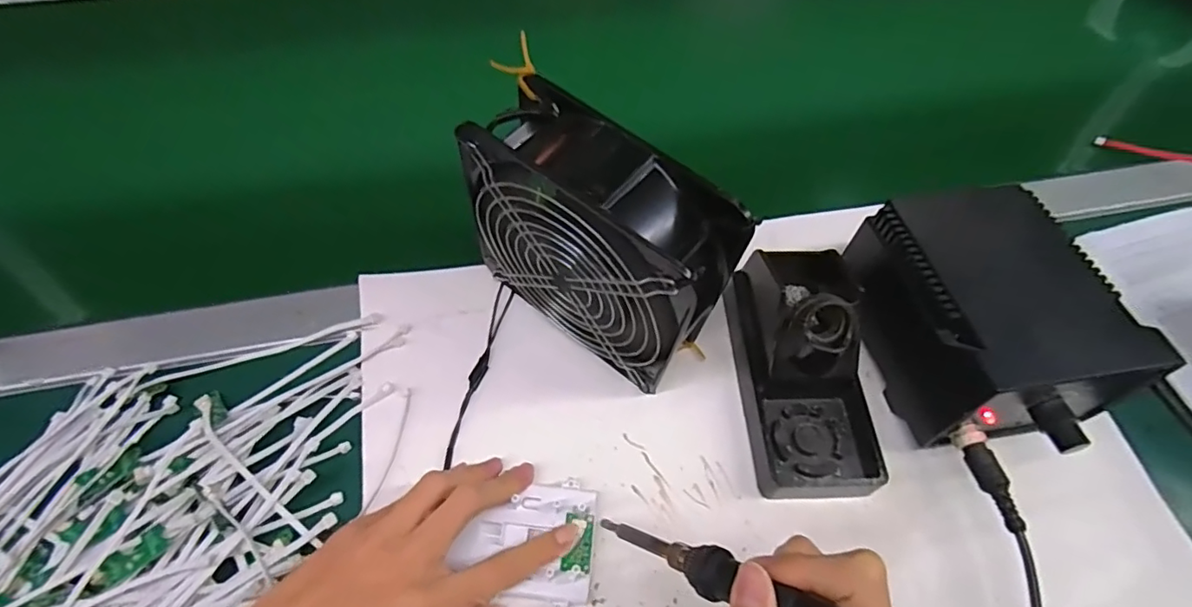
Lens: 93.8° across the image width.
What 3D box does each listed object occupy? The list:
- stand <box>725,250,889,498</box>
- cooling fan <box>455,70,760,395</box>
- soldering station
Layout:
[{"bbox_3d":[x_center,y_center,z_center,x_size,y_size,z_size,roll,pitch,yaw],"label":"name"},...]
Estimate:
[{"bbox_3d":[0.135,0.035,0.345,0.074,0.079,0.151,-1,60,-4],"label":"stand"},{"bbox_3d":[-0.003,-0.029,0.331,0.150,0.150,0.065,34,64,15],"label":"cooling fan"},{"bbox_3d":[0.249,0.012,0.360,0.128,0.085,0.162,-4,60,-5],"label":"soldering station"}]

